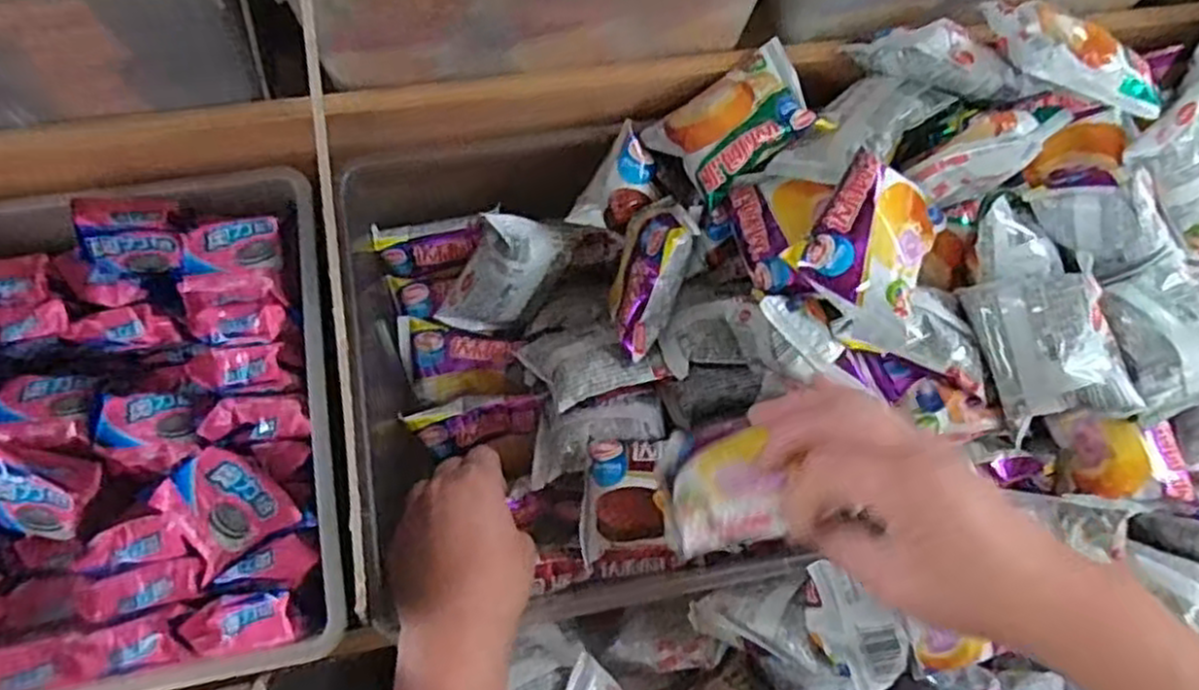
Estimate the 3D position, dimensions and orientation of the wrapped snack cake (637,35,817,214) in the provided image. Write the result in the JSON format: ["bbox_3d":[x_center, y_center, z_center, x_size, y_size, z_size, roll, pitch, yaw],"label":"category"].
[{"bbox_3d":[0.086,-0.144,0.486,0.100,0.029,0.070,-36,68,7],"label":"wrapped snack cake"}]

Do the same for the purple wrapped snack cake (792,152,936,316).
[{"bbox_3d":[0.155,-0.064,0.427,0.063,0.032,0.081,23,60,12],"label":"purple wrapped snack cake"}]

